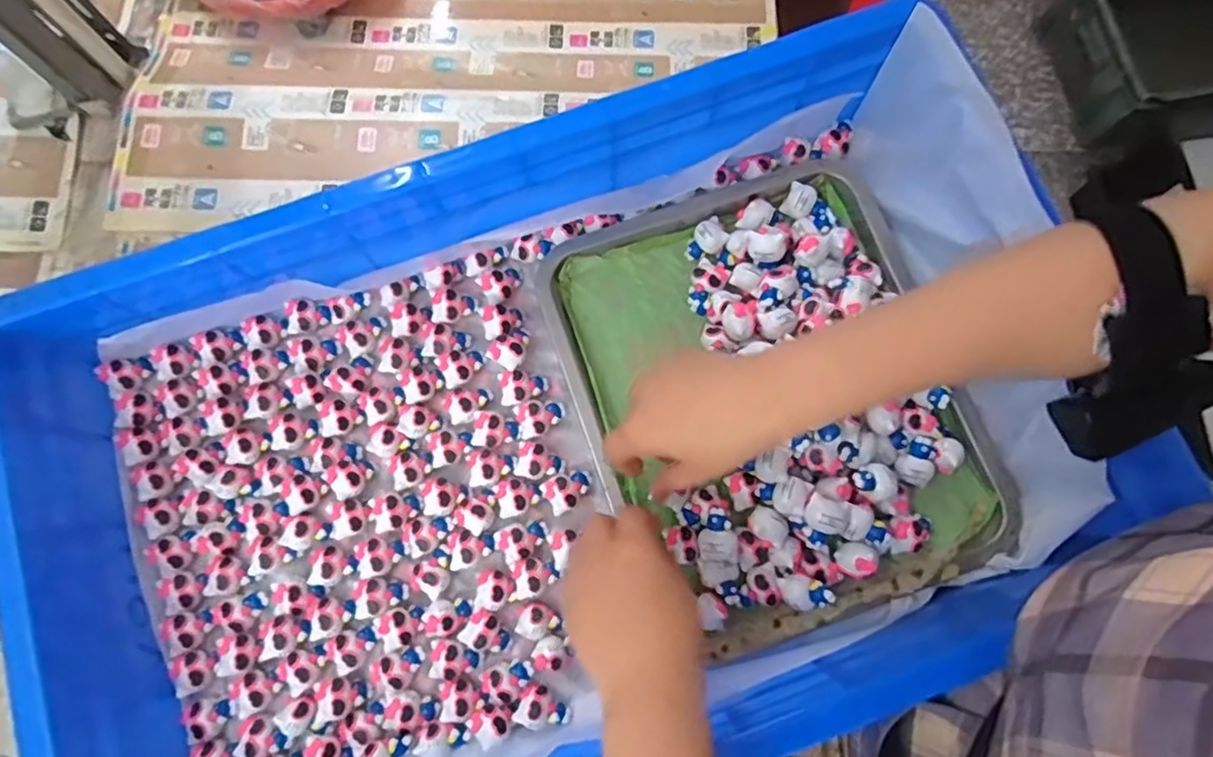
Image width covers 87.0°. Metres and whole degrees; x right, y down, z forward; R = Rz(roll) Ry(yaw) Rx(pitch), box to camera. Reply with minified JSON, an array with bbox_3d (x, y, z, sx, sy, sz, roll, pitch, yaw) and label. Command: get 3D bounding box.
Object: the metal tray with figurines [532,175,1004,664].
[{"bbox_3d":[0.112,0.008,0.444,0.254,0.060,0.310,-18,78,-5],"label":"metal tray with figurines"}]

